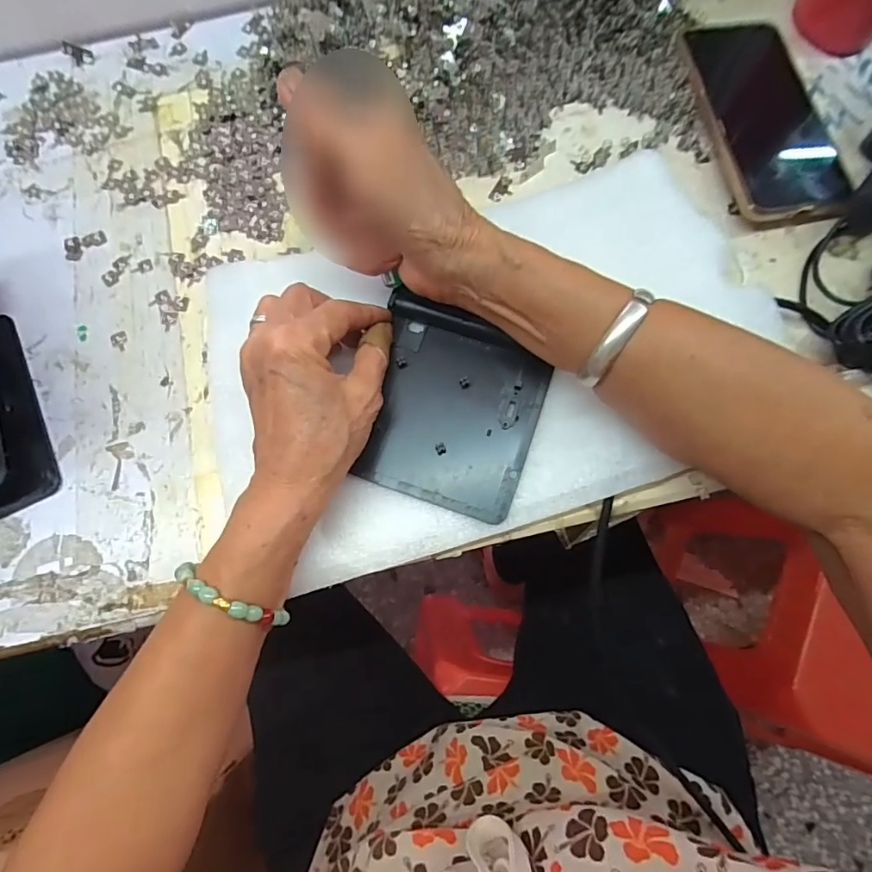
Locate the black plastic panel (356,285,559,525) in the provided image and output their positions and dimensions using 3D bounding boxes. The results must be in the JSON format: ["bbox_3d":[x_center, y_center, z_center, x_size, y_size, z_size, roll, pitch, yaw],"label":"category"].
[{"bbox_3d":[0.008,-0.016,0.295,0.100,0.013,0.109,19,79,6],"label":"black plastic panel"}]

